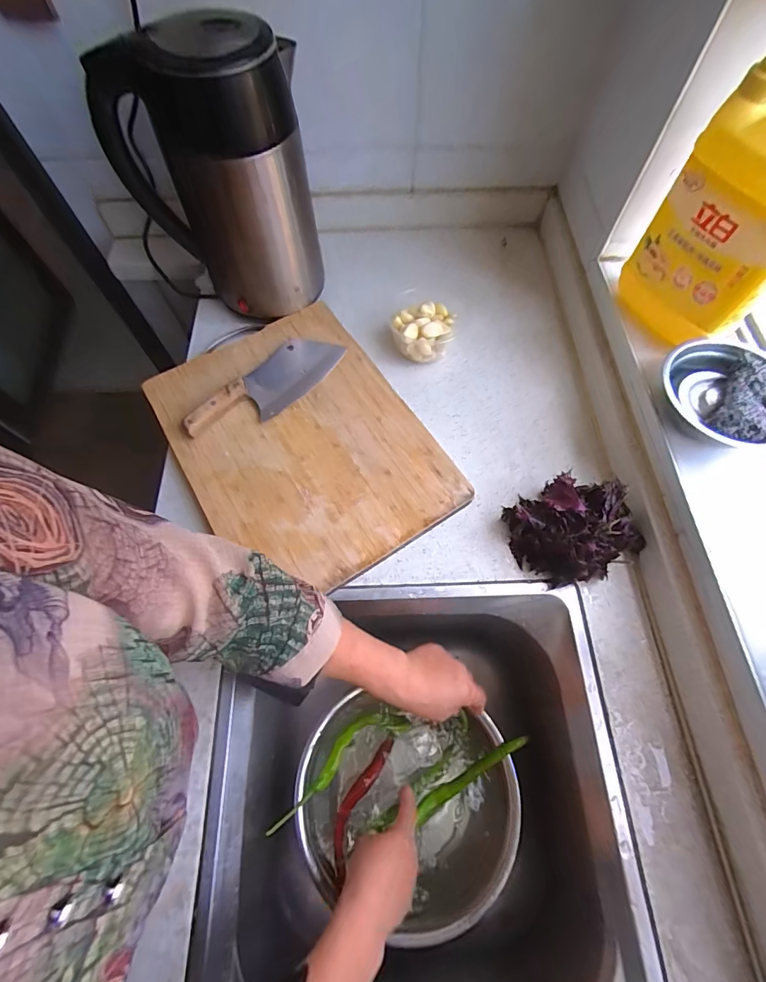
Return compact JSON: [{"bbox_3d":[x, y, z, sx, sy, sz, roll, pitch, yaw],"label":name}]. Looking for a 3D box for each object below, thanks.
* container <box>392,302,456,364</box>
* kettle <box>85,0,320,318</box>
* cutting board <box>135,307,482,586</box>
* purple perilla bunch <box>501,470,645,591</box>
[{"bbox_3d":[0.056,-0.224,0.601,0.085,0.055,0.078,7,66,4],"label":"container"},{"bbox_3d":[-0.191,-0.392,0.532,0.196,0.267,0.151,-2,66,0],"label":"kettle"},{"bbox_3d":[-0.112,-0.073,0.547,0.283,0.023,0.384,-30,70,-14],"label":"cutting board"},{"bbox_3d":[0.217,0.042,0.479,0.121,0.074,0.116,0,66,1],"label":"purple perilla bunch"}]

